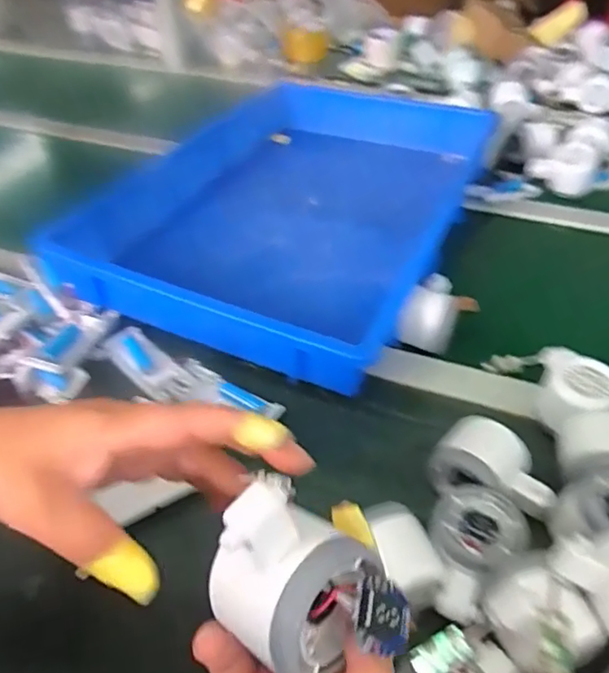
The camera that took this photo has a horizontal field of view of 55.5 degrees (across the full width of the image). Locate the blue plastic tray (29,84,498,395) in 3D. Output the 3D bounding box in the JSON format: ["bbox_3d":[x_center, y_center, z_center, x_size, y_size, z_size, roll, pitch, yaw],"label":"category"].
[{"bbox_3d":[-0.008,-0.178,0.738,0.357,0.083,0.560,18,46,20],"label":"blue plastic tray"}]

